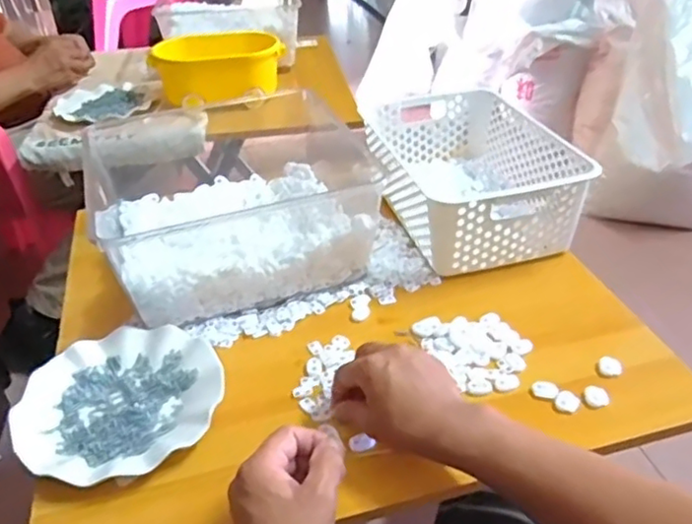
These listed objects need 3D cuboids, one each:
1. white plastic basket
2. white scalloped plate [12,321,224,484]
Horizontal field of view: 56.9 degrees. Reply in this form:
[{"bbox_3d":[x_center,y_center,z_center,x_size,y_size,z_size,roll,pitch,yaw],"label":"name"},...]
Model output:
[{"bbox_3d":[0.162,-0.118,0.838,0.212,0.103,0.301,-11,35,-12],"label":"white plastic basket"},{"bbox_3d":[-0.208,0.128,0.594,0.178,0.022,0.182,-2,34,1],"label":"white scalloped plate"}]

